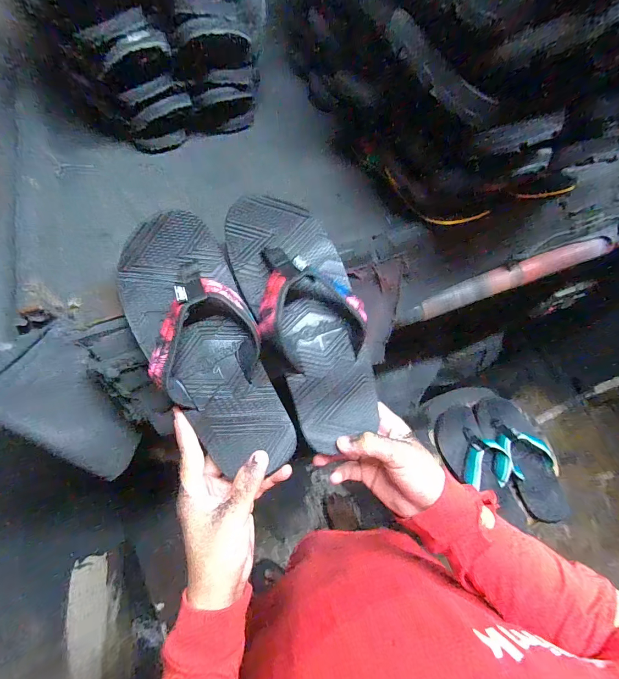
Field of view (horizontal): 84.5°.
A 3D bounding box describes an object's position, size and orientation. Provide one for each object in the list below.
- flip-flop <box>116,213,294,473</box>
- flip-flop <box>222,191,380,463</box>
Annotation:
[{"bbox_3d":[-0.099,0.007,0.325,0.105,0.051,0.254,-25,91,-15],"label":"flip-flop"},{"bbox_3d":[0.002,-0.025,0.336,0.104,0.054,0.257,-21,90,-13],"label":"flip-flop"}]

